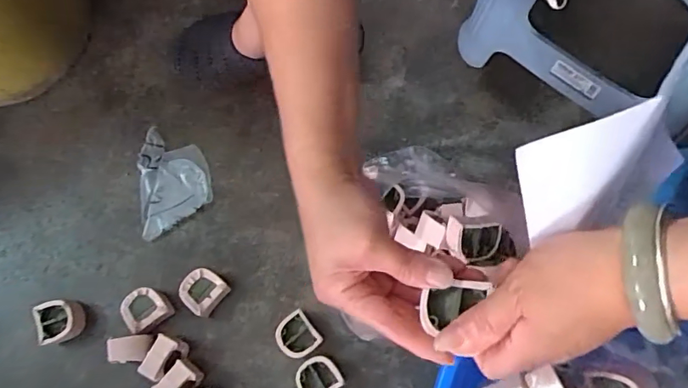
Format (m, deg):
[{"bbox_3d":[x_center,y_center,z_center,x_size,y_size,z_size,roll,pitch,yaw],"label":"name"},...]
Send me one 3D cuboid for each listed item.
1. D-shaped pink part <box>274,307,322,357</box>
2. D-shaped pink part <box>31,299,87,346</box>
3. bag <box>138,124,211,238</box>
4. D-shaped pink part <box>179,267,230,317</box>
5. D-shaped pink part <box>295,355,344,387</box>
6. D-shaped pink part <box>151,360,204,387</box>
[{"bbox_3d":[-0.054,0.157,0.559,0.044,0.026,0.049,-37,76,-8],"label":"D-shaped pink part"},{"bbox_3d":[-0.321,0.143,0.570,0.045,0.029,0.048,-15,74,-2],"label":"D-shaped pink part"},{"bbox_3d":[-0.216,-0.020,0.631,0.088,0.008,0.135,-14,74,-2],"label":"bag"},{"bbox_3d":[-0.162,0.111,0.577,0.043,0.028,0.048,41,79,12],"label":"D-shaped pink part"},{"bbox_3d":[-0.029,0.198,0.546,0.046,0.028,0.042,-31,75,-7],"label":"D-shaped pink part"},{"bbox_3d":[-0.179,0.202,0.541,0.031,0.042,0.043,37,78,12],"label":"D-shaped pink part"}]

